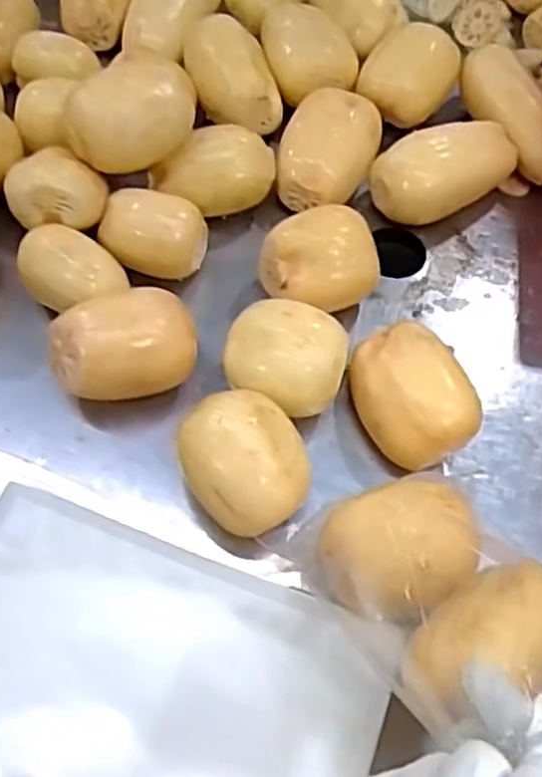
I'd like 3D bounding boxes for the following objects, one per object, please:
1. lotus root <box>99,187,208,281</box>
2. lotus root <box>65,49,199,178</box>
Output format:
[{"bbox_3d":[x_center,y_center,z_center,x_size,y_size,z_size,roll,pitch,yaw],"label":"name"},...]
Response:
[{"bbox_3d":[-0.101,-0.132,0.628,0.085,0.057,0.057,9,62,1],"label":"lotus root"},{"bbox_3d":[-0.116,-0.229,0.621,0.107,0.069,0.071,-24,67,-15],"label":"lotus root"}]

